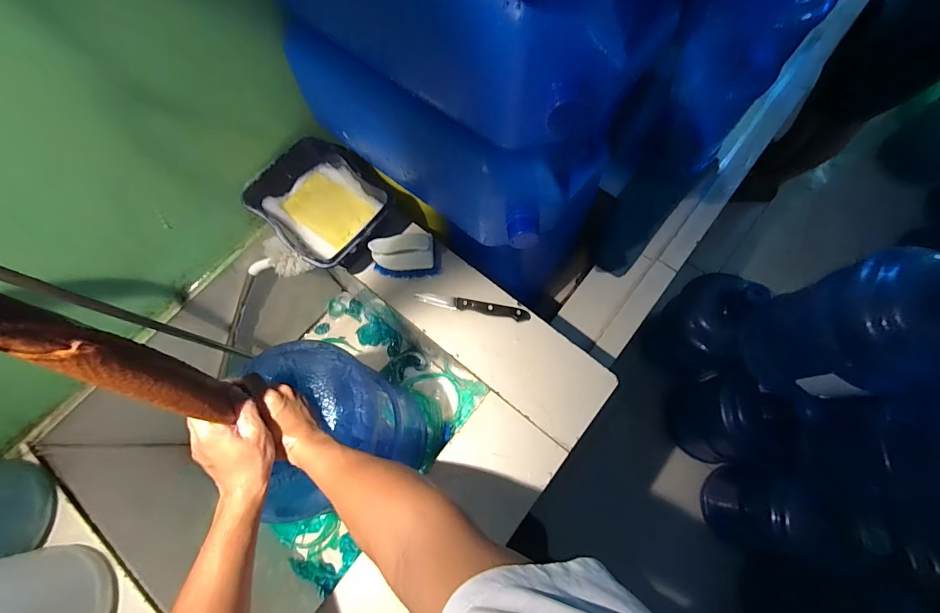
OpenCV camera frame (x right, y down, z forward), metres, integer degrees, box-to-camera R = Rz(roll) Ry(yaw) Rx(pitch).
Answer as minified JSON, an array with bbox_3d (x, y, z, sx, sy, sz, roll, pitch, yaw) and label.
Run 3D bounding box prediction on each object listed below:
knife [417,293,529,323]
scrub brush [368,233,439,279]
[{"bbox_3d":[0.004,-0.001,0.619,0.179,0.008,0.019,10,72,5],"label":"knife"},{"bbox_3d":[-0.105,-0.081,0.621,0.102,0.060,0.051,-4,71,0],"label":"scrub brush"}]

